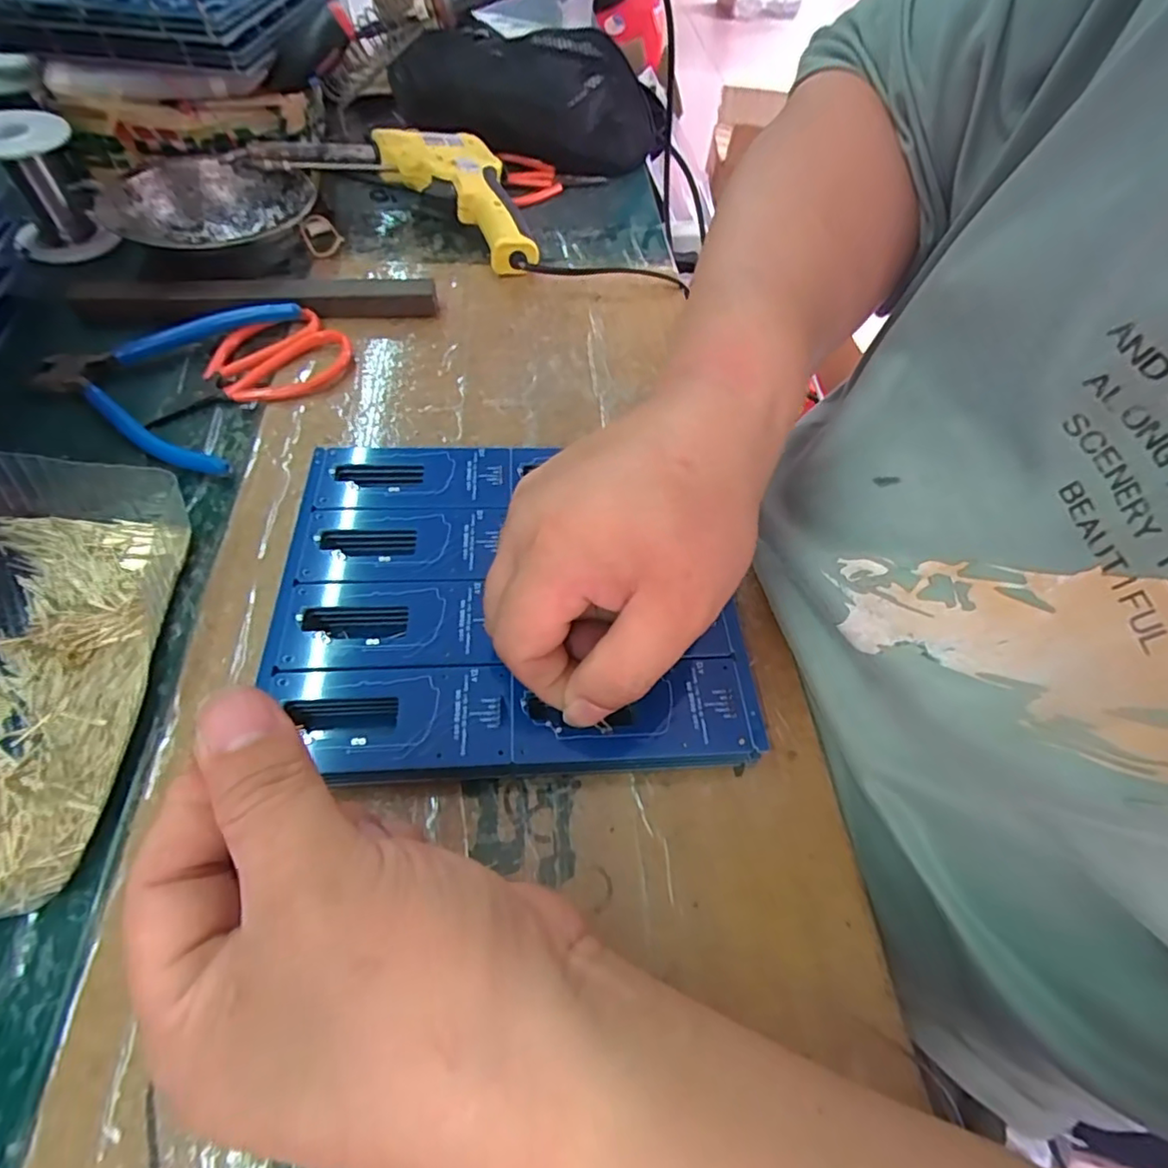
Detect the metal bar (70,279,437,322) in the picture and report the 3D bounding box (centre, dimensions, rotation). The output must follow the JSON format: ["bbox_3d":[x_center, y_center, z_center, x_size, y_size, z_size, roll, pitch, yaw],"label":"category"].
[{"bbox_3d":[-0.201,-0.179,0.384,0.210,0.019,0.027,-3,56,-7],"label":"metal bar"}]

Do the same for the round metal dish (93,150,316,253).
[{"bbox_3d":[-0.251,-0.249,0.417,0.125,0.038,0.115,-33,64,-24],"label":"round metal dish"}]

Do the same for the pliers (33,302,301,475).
[{"bbox_3d":[-0.242,-0.119,0.340,0.124,0.018,0.126,5,55,-1],"label":"pliers"}]

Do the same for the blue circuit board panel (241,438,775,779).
[{"bbox_3d":[-0.032,0.000,0.265,0.188,0.004,0.162,-2,56,-6],"label":"blue circuit board panel"}]

